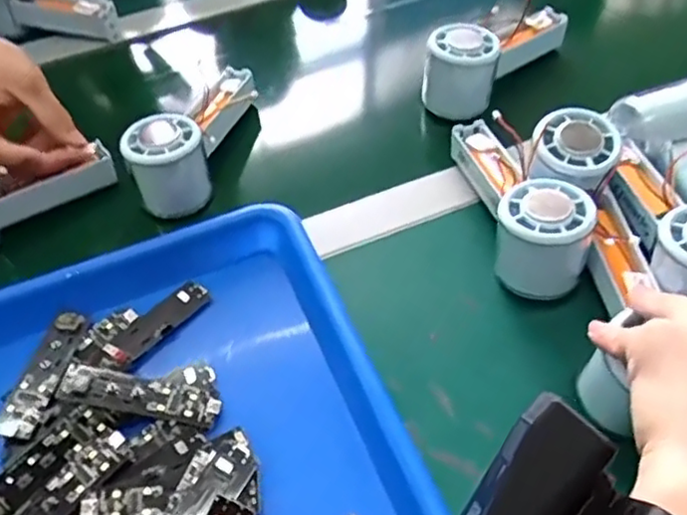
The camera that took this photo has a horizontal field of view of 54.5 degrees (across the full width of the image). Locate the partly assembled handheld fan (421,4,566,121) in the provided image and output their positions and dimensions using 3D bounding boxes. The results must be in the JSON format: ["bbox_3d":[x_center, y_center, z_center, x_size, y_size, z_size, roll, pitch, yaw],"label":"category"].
[{"bbox_3d":[0.126,-0.172,0.568,0.145,0.071,0.052,-34,55,-23],"label":"partly assembled handheld fan"}]

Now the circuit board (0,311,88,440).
[{"bbox_3d":[-0.184,0.069,0.407,0.024,0.005,0.086,4,50,8],"label":"circuit board"}]

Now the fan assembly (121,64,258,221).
[{"bbox_3d":[-0.111,-0.095,0.524,0.056,0.066,0.134,17,53,19],"label":"fan assembly"}]

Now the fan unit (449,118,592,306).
[{"bbox_3d":[0.120,-0.044,0.459,0.056,0.058,0.148,-8,49,-2],"label":"fan unit"}]

